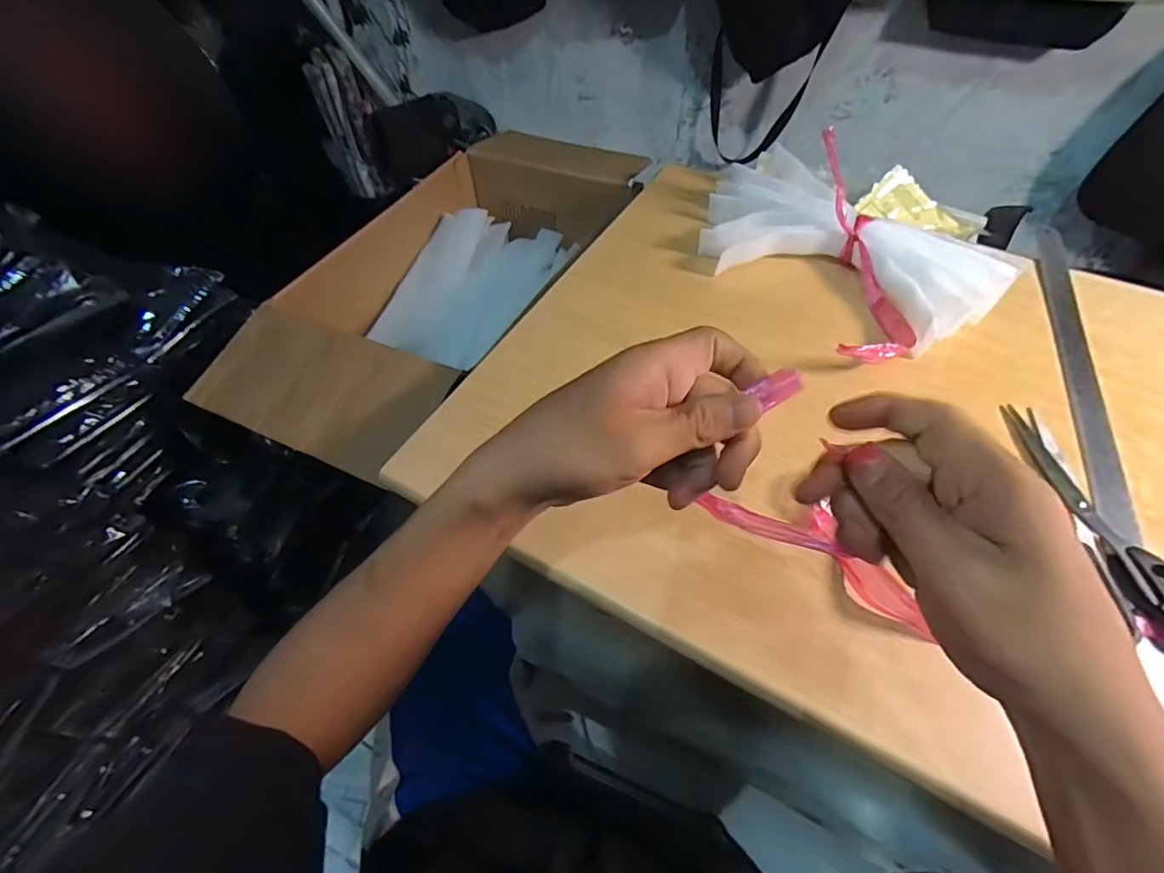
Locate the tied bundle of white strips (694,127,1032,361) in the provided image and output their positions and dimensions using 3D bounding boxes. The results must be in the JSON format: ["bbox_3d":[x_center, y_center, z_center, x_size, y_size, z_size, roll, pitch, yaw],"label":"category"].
[{"bbox_3d":[0.265,-0.208,0.536,0.223,0.068,0.307,-24,58,-15],"label":"tied bundle of white strips"}]

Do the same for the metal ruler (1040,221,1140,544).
[{"bbox_3d":[0.473,-0.084,0.483,0.031,0.009,0.432,20,55,12],"label":"metal ruler"}]

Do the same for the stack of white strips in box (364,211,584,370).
[{"bbox_3d":[-0.177,-0.230,0.752,0.187,0.073,0.288,28,60,19],"label":"stack of white strips in box"}]

